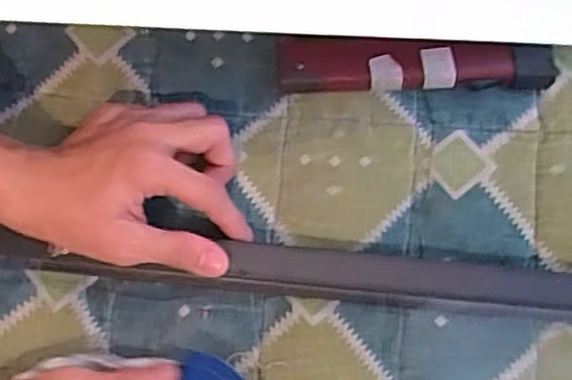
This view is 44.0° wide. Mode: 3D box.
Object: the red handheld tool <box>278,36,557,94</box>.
[{"bbox_3d":[0.079,-0.075,0.427,0.164,0.037,0.027,0,76,-1],"label":"red handheld tool"}]

